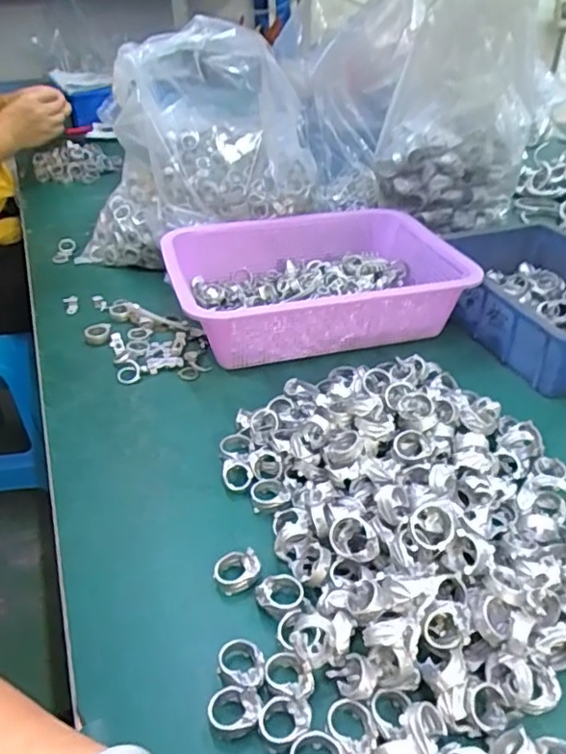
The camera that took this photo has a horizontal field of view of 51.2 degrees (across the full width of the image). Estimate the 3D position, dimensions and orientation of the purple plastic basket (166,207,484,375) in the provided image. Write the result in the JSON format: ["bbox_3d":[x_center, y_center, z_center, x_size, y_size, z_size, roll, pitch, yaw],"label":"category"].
[{"bbox_3d":[0.033,-0.105,0.651,0.298,0.074,0.225,-11,37,-14],"label":"purple plastic basket"}]

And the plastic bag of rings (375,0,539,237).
[{"bbox_3d":[0.232,-0.358,0.785,0.183,0.264,0.213,13,38,18],"label":"plastic bag of rings"}]

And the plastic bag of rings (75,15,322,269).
[{"bbox_3d":[-0.110,-0.297,0.780,0.299,0.277,0.231,-4,36,-5],"label":"plastic bag of rings"}]

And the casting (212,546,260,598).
[{"bbox_3d":[-0.030,0.125,0.383,0.030,0.017,0.021,-10,36,-13],"label":"casting"}]

